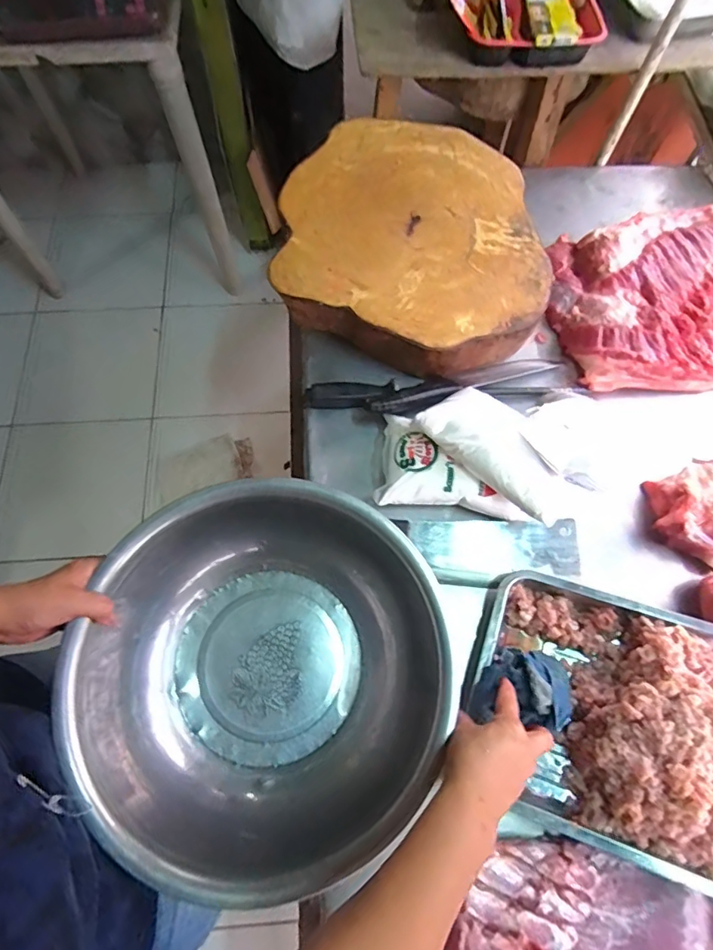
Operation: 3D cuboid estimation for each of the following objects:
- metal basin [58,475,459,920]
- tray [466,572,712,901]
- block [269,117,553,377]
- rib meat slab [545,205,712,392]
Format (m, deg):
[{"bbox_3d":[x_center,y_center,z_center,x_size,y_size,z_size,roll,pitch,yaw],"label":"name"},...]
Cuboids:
[{"bbox_3d":[-0.089,0.205,0.545,0.340,0.156,0.361,0,69,0],"label":"metal basin"},{"bbox_3d":[0.285,0.260,0.554,0.303,0.105,0.253,22,71,7],"label":"tray"},{"bbox_3d":[0.097,-0.357,0.779,0.410,0.088,0.384,21,71,7],"label":"block"},{"bbox_3d":[0.481,-0.274,0.798,0.340,0.051,0.317,-9,70,-4],"label":"rib meat slab"}]

